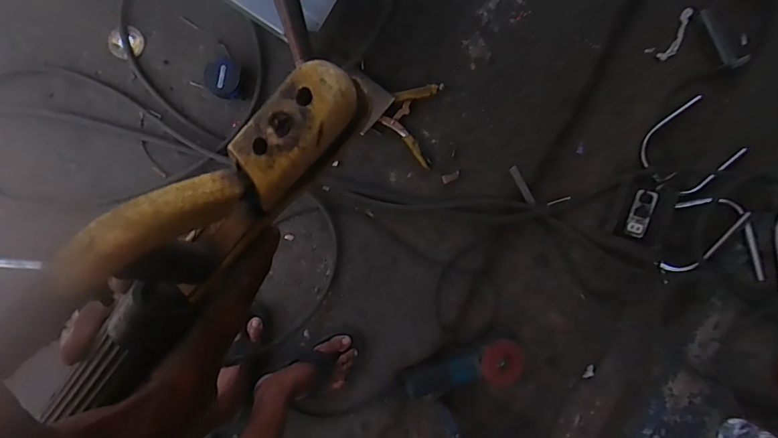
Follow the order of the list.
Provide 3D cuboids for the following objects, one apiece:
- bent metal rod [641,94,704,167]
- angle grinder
[{"bbox_3d":[0.646,-0.213,1.064,0.045,0.011,0.205,38,86,30],"label":"bent metal rod"},{"bbox_3d":[0.181,0.366,1.070,0.283,0.078,0.126,-15,93,5],"label":"angle grinder"}]

